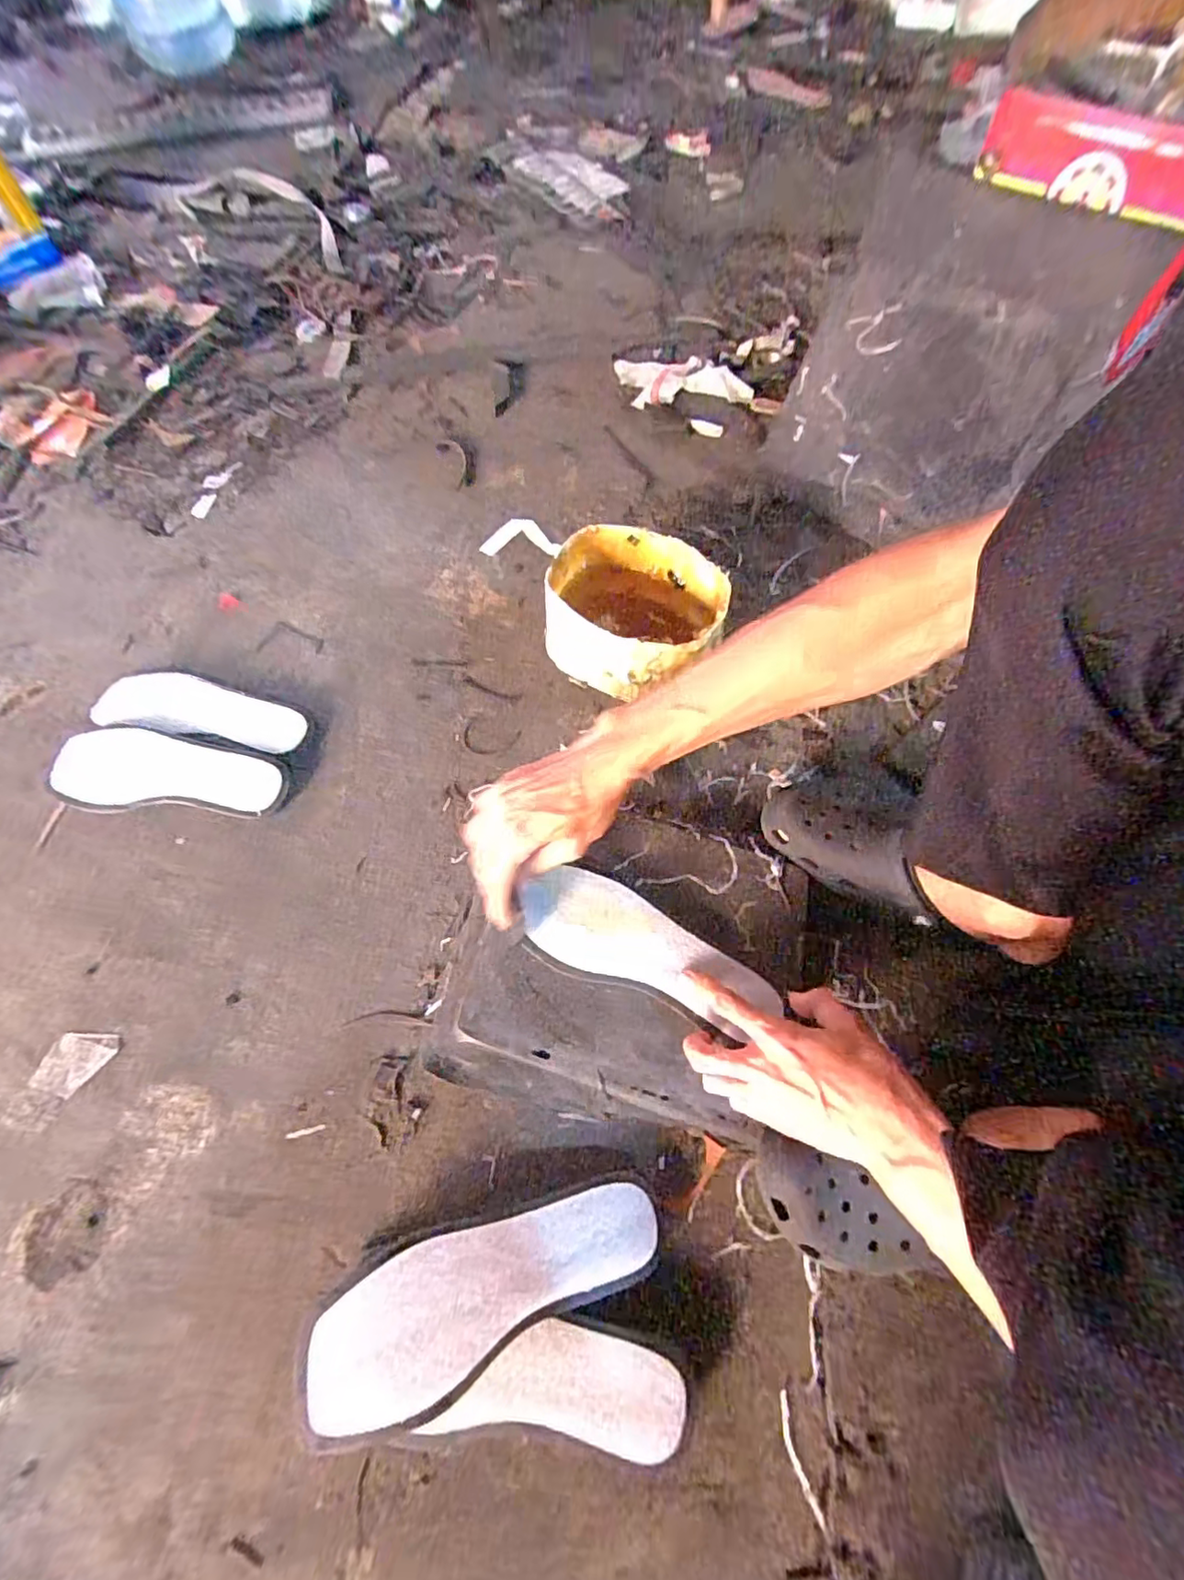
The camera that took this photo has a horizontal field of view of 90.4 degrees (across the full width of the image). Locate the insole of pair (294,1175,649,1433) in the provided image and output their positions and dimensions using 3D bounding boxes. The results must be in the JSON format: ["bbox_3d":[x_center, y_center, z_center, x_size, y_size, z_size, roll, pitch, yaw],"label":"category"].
[{"bbox_3d":[-0.071,0.350,0.419,0.245,0.011,0.086,-19,58,-19],"label":"insole of pair"}]

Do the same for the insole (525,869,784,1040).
[{"bbox_3d":[0.046,0.137,0.512,0.226,0.017,0.086,22,67,8],"label":"insole"}]

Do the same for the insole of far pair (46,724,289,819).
[{"bbox_3d":[-0.457,-0.021,0.625,0.256,0.018,0.089,2,82,1],"label":"insole of far pair"}]

